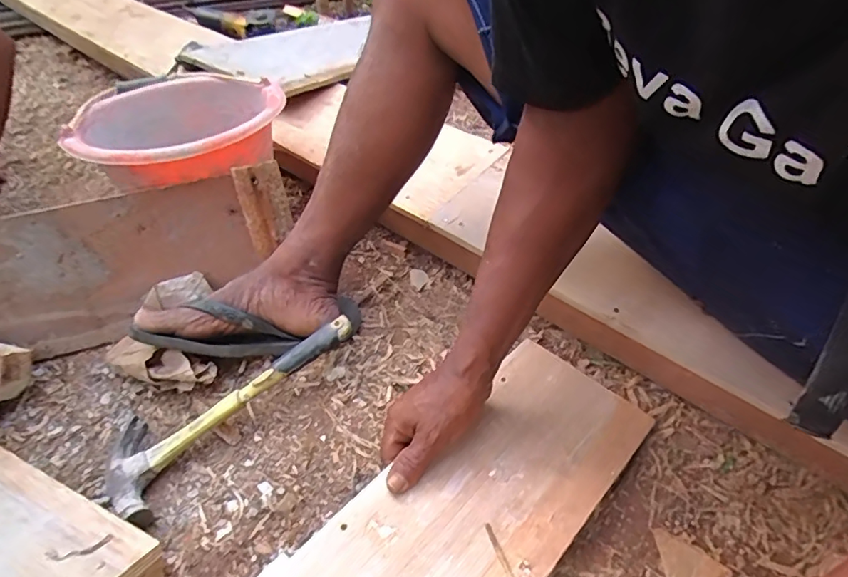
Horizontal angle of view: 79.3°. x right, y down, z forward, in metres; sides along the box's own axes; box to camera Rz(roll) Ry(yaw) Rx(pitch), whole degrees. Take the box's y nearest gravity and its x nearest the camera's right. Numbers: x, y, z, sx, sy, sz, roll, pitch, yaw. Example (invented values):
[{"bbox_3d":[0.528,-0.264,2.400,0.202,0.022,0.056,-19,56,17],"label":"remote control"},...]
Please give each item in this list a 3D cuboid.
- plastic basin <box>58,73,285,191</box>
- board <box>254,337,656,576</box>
[{"bbox_3d":[-0.339,-0.238,0.746,0.273,0.086,0.311,-13,46,-10],"label":"plastic basin"},{"bbox_3d":[0.045,0.189,0.447,0.161,0.016,0.381,32,50,32],"label":"board"}]

